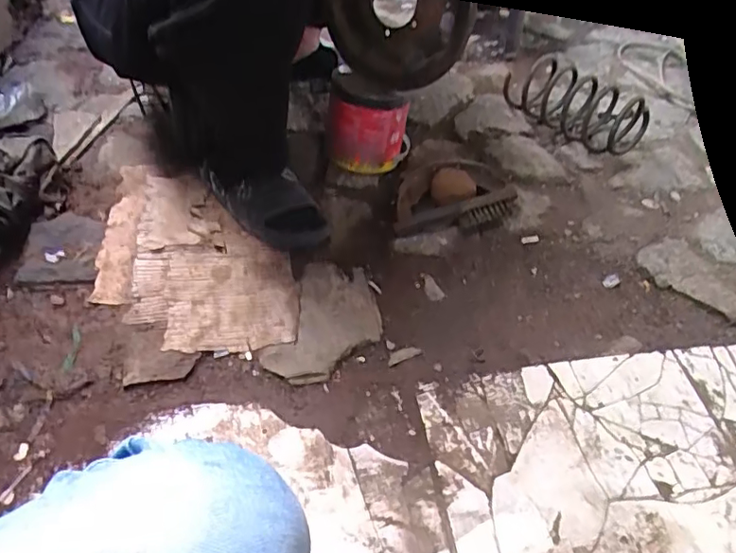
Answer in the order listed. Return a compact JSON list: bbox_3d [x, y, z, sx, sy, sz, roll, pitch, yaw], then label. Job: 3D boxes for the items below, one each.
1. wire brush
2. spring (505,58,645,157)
[{"bbox_3d":[0.158,-0.106,1.002,0.233,0.043,0.049,-13,48,-12],"label":"wire brush"},{"bbox_3d":[0.432,-0.361,1.212,0.111,0.109,0.301,-29,53,-25],"label":"spring"}]

